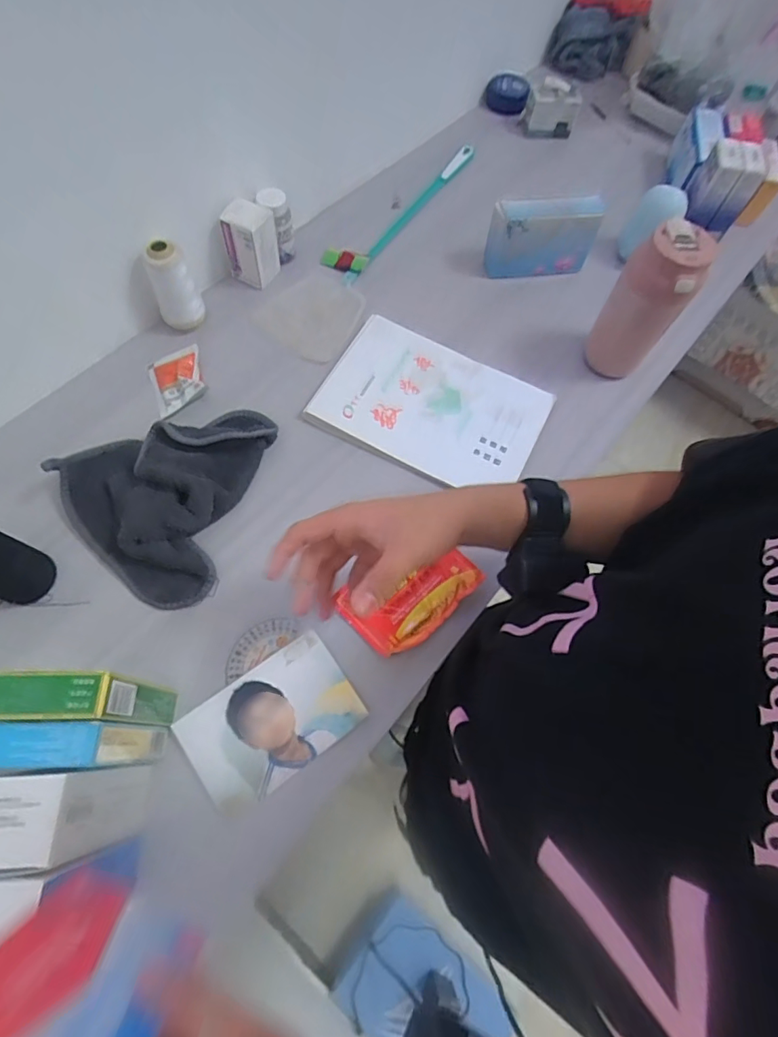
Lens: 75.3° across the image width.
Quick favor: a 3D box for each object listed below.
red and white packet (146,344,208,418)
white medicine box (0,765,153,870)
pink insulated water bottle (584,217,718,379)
[{"bbox_3d":[-0.254,-0.168,0.606,0.063,0.022,0.082,-20,68,-11],"label":"red and white packet"},{"bbox_3d":[-0.243,0.211,0.366,0.094,0.133,0.051,-1,67,-5],"label":"white medicine box"},{"bbox_3d":[0.299,-0.252,0.595,0.075,0.162,0.085,30,68,10],"label":"pink insulated water bottle"}]

